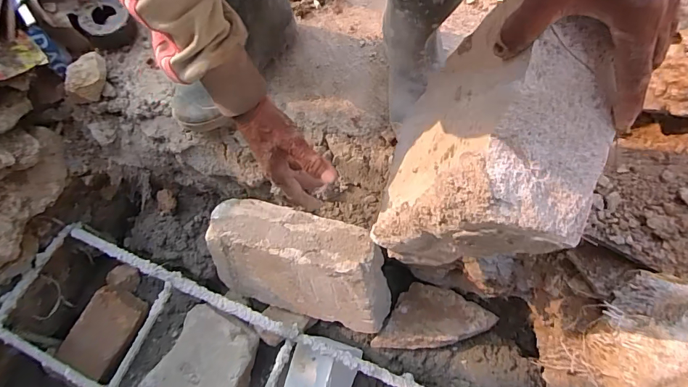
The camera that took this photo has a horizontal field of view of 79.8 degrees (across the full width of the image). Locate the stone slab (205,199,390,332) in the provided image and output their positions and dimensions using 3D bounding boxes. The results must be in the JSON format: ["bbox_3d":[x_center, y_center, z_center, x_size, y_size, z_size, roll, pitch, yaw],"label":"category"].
[{"bbox_3d":[-0.080,0.140,0.770,0.321,0.234,0.100,15,50,10],"label":"stone slab"}]

